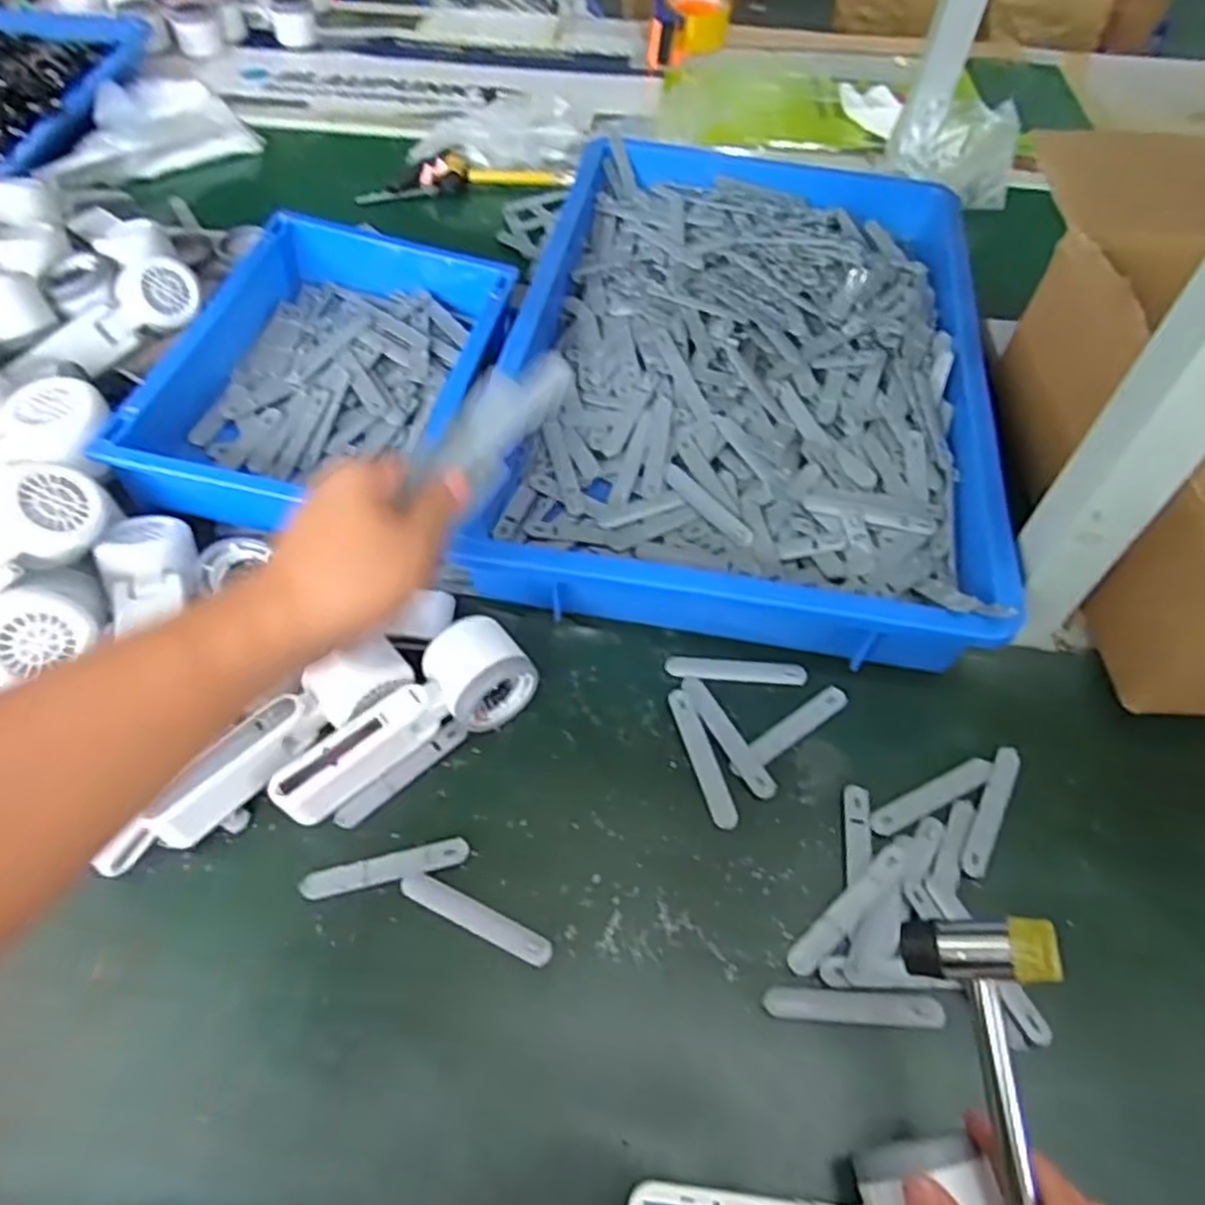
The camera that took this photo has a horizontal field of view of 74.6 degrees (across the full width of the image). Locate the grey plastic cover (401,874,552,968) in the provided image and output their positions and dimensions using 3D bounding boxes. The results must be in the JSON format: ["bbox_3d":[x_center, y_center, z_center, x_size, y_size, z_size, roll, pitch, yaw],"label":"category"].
[{"bbox_3d":[-0.073,0.181,0.453,0.094,0.004,0.015,23,58,13],"label":"grey plastic cover"}]

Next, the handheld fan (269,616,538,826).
[{"bbox_3d":[-0.126,0.069,0.498,0.169,0.051,0.058,-27,61,-19],"label":"handheld fan"}]

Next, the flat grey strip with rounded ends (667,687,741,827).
[{"bbox_3d":[0.065,0.099,0.512,0.019,0.004,0.095,-13,57,-11],"label":"flat grey strip with rounded ends"}]

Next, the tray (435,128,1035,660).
[{"bbox_3d":[0.124,-0.219,0.689,0.370,0.086,0.577,10,56,5],"label":"tray"}]

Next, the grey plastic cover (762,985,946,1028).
[{"bbox_3d":[0.139,0.223,0.435,0.098,0.006,0.015,3,56,0],"label":"grey plastic cover"}]

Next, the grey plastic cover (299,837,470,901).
[{"bbox_3d":[-0.128,0.157,0.467,0.096,0.004,0.018,-11,57,-10],"label":"grey plastic cover"}]

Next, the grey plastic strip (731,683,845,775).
[{"bbox_3d":[0.124,0.085,0.521,0.096,0.007,0.017,-30,62,-21],"label":"grey plastic strip"}]

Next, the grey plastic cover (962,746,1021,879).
[{"bbox_3d":[0.244,0.129,0.495,0.016,0.004,0.094,27,59,16],"label":"grey plastic cover"}]

